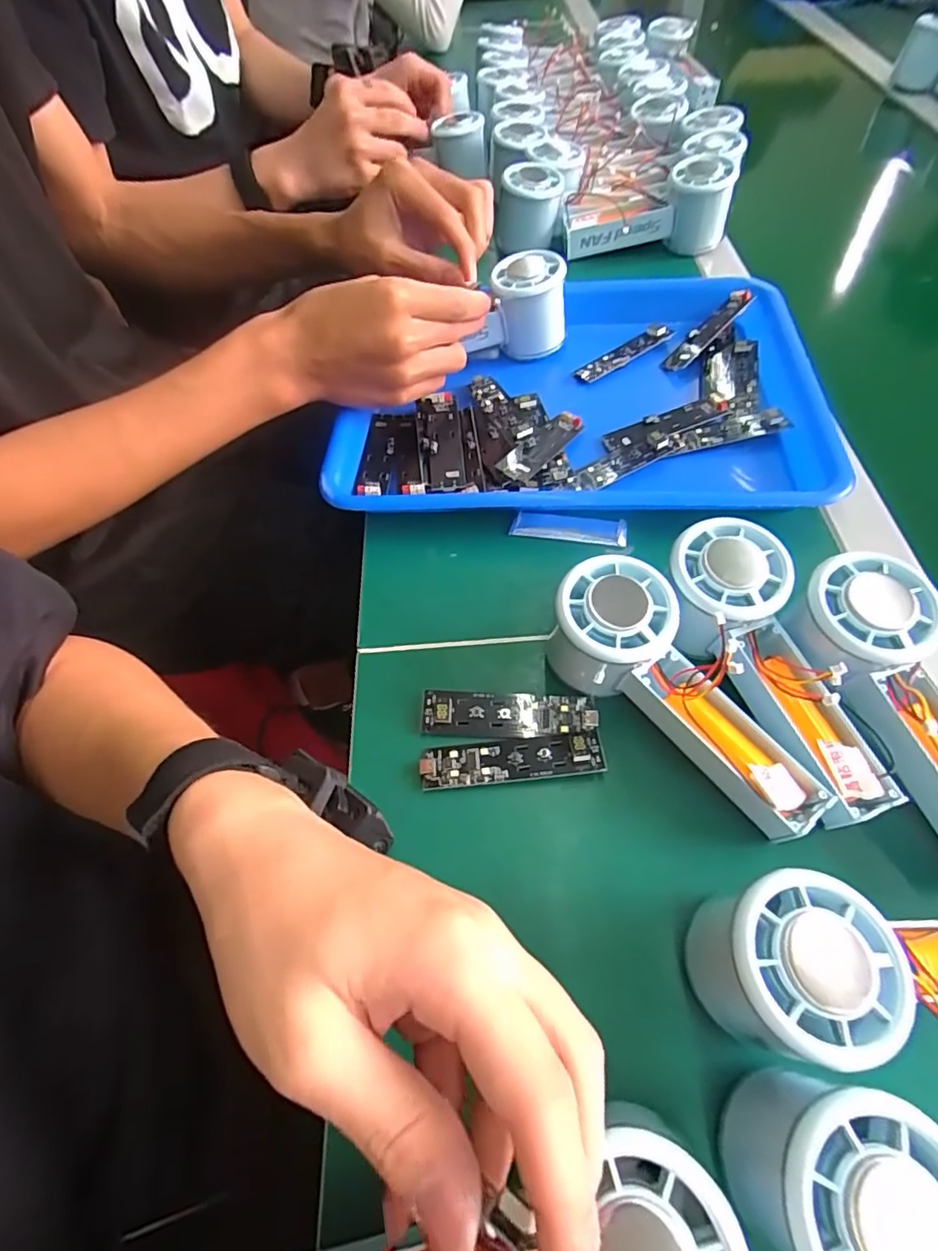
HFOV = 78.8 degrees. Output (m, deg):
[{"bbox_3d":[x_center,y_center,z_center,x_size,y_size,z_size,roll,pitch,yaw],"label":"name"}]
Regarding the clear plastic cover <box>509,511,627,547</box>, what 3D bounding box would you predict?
[{"bbox_3d":[0.065,-0.063,0.374,0.074,0.006,0.019,8,59,7],"label":"clear plastic cover"}]

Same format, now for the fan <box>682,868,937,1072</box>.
[{"bbox_3d":[0.158,0.121,0.219,0.165,0.060,0.059,-9,58,-3],"label":"fan"}]

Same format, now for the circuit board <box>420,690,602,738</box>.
[{"bbox_3d":[0.021,0.047,0.304,0.091,0.006,0.023,1,71,3],"label":"circuit board"}]

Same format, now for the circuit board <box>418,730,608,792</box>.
[{"bbox_3d":[0.022,0.068,0.291,0.092,0.012,0.023,-5,58,-1],"label":"circuit board"}]

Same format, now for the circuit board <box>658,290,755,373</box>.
[{"bbox_3d":[0.190,-0.234,0.457,0.088,0.009,0.018,-43,64,-1],"label":"circuit board"}]

